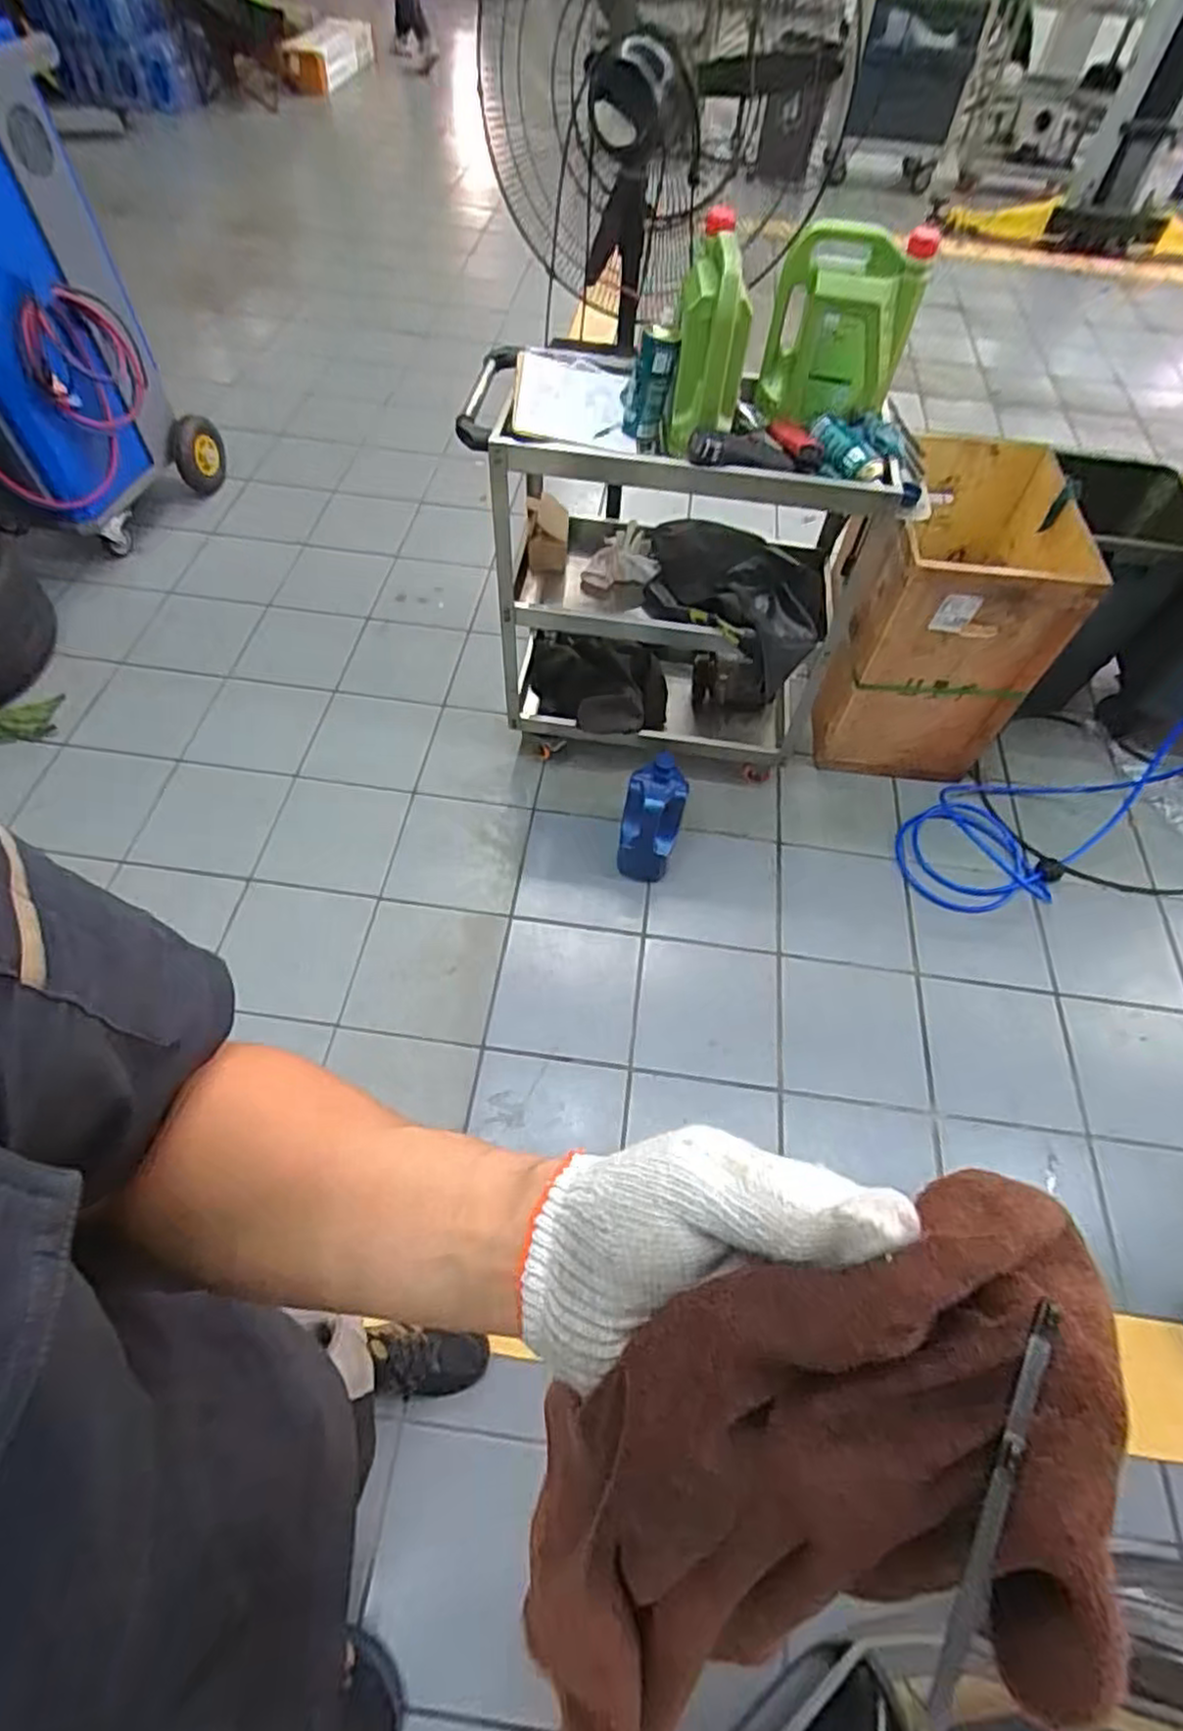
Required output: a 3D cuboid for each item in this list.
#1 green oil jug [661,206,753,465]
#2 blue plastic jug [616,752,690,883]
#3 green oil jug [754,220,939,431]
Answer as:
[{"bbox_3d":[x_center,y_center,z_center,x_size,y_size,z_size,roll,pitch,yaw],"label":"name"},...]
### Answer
[{"bbox_3d":[0.202,-0.864,1.169,0.113,0.269,0.194,13,58,5],"label":"green oil jug"},{"bbox_3d":[0.139,-0.102,1.645,0.133,0.257,0.184,9,58,3],"label":"blue plastic jug"},{"bbox_3d":[0.412,-0.900,1.206,0.219,0.265,0.097,24,60,11],"label":"green oil jug"}]

